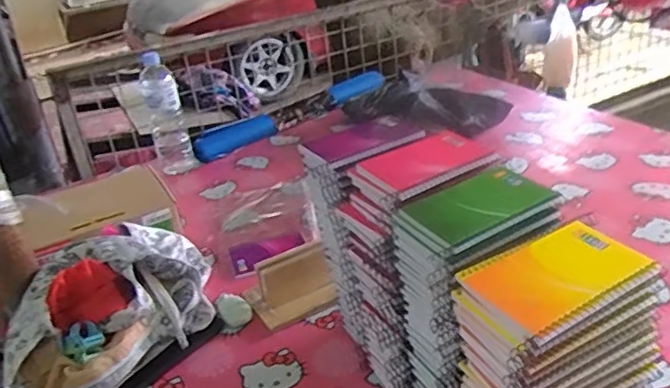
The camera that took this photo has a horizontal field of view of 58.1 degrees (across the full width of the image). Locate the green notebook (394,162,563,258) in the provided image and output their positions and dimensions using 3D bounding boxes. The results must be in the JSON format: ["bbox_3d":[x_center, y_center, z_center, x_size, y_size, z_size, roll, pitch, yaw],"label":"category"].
[{"bbox_3d":[0.134,0.013,0.567,0.143,0.016,0.083,-19,31,-21],"label":"green notebook"}]

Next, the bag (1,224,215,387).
[{"bbox_3d":[-0.311,0.163,0.841,0.181,0.139,0.334,14,35,32],"label":"bag"}]

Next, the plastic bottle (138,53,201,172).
[{"bbox_3d":[-0.381,-0.176,1.353,0.091,0.253,0.107,-17,30,-16],"label":"plastic bottle"}]

